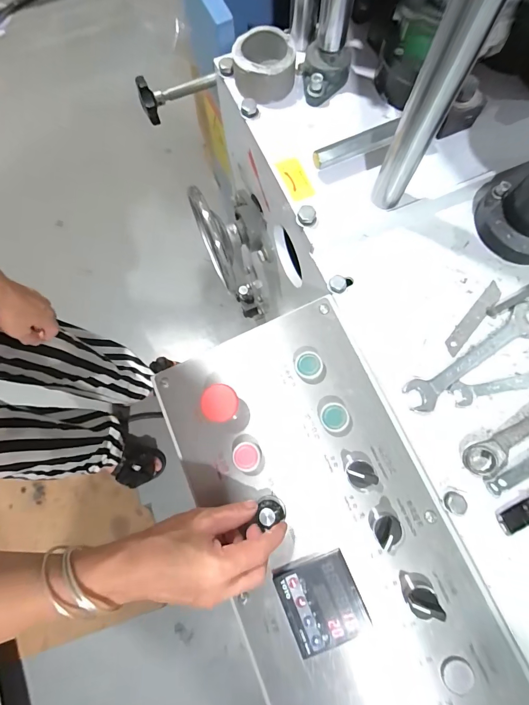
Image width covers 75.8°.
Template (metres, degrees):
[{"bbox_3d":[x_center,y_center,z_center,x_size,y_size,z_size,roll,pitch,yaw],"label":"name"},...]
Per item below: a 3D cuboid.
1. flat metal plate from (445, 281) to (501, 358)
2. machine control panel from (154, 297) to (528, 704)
[{"bbox_3d":[0.231,-0.038,0.374,0.018,0.004,0.098,41,80,10],"label":"flat metal plate"},{"bbox_3d":[0.064,0.198,0.333,0.221,0.049,0.481,-22,76,-5],"label":"machine control panel"}]

